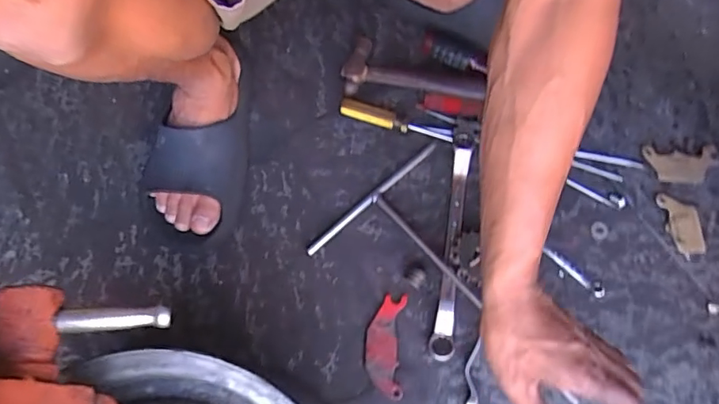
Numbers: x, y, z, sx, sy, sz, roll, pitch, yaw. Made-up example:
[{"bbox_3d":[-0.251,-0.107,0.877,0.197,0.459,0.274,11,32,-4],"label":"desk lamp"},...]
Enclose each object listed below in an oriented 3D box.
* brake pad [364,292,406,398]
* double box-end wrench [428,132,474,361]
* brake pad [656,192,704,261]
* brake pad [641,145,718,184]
[{"bbox_3d":[0.026,0.152,0.552,0.040,0.008,0.104,3,73,4],"label":"brake pad"},{"bbox_3d":[0.103,0.039,0.568,0.022,0.026,0.256,8,73,5],"label":"double box-end wrench"},{"bbox_3d":[0.357,0.024,0.571,0.034,0.008,0.073,-8,73,0],"label":"brake pad"},{"bbox_3d":[0.370,-0.044,0.595,0.078,0.008,0.045,2,73,3],"label":"brake pad"}]

